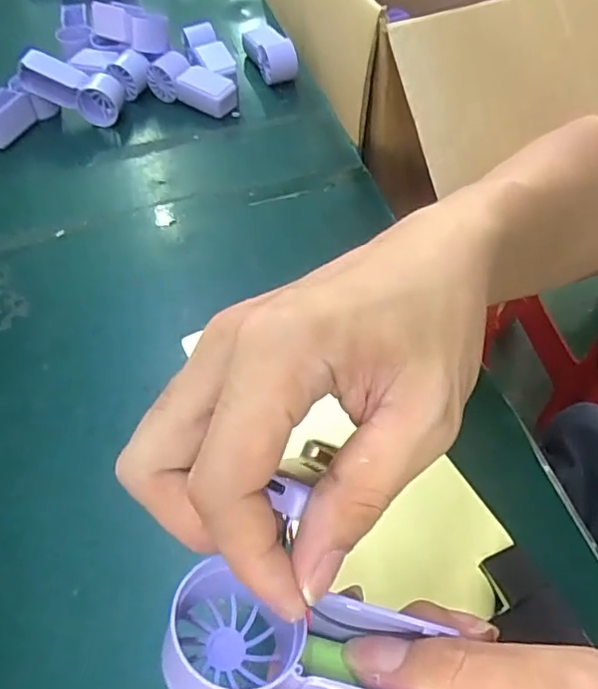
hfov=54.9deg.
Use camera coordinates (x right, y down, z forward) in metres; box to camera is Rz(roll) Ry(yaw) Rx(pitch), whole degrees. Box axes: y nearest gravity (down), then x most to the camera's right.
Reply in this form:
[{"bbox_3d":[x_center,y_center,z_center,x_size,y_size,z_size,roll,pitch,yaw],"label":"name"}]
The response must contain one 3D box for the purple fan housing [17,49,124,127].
[{"bbox_3d":[-0.224,-0.258,0.568,0.093,0.044,0.037,17,47,-27],"label":"purple fan housing"}]

